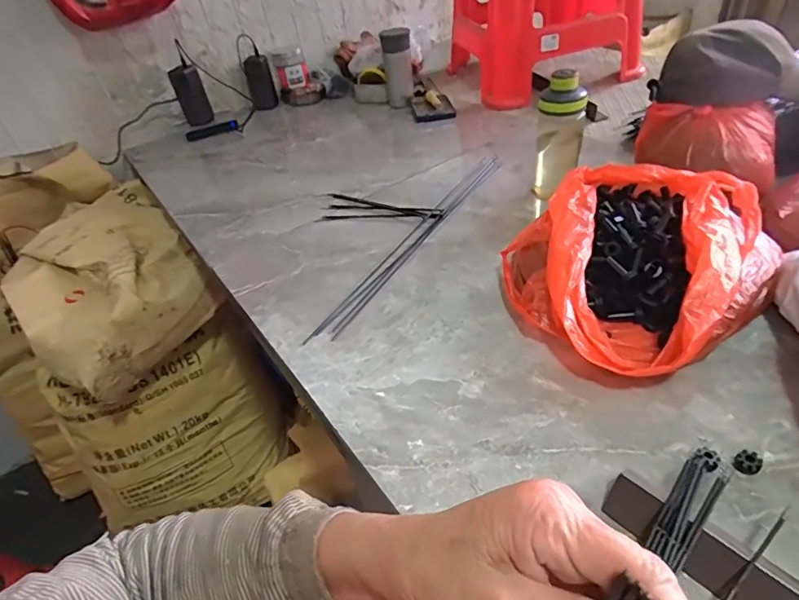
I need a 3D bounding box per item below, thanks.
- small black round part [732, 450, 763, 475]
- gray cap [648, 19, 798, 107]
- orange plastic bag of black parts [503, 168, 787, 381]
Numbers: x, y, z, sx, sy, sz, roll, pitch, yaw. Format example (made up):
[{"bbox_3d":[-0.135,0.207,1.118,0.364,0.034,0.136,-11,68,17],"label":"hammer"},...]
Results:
[{"bbox_3d":[0.298,0.141,0.418,0.017,0.017,0.019,-35,45,-27],"label":"small black round part"},{"bbox_3d":[0.515,-0.334,0.715,0.248,0.115,0.136,8,43,21],"label":"gray cap"},{"bbox_3d":[0.279,-0.046,0.593,0.289,0.116,0.267,-28,42,-20],"label":"orange plastic bag of black parts"}]

